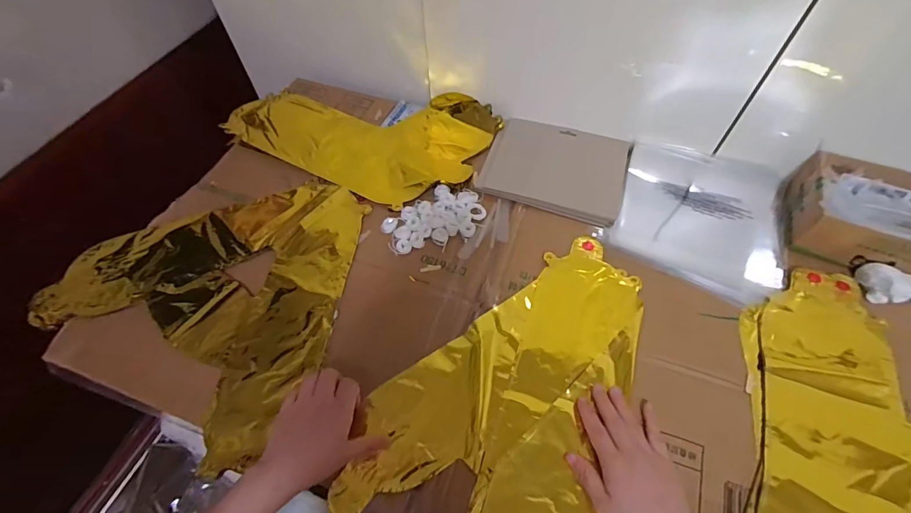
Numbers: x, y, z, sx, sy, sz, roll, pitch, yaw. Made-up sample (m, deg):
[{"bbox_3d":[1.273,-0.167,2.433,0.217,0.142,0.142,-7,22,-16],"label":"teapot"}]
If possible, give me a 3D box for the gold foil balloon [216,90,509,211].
[{"bbox_3d":[-0.155,-0.211,0.692,0.406,0.027,0.231,22,61,14],"label":"gold foil balloon"}]

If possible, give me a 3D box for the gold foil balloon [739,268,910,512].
[{"bbox_3d":[0.398,0.209,0.421,0.206,0.013,0.430,15,60,10],"label":"gold foil balloon"}]

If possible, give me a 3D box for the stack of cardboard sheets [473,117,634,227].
[{"bbox_3d":[0.150,-0.136,0.642,0.203,0.009,0.170,17,60,11],"label":"stack of cardboard sheets"}]

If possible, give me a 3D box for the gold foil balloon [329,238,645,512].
[{"bbox_3d":[0.077,0.146,0.480,0.256,0.016,0.392,26,62,16],"label":"gold foil balloon"}]

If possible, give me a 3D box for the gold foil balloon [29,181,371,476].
[{"bbox_3d":[-0.321,0.035,0.556,0.357,0.016,0.363,13,59,9],"label":"gold foil balloon"}]

